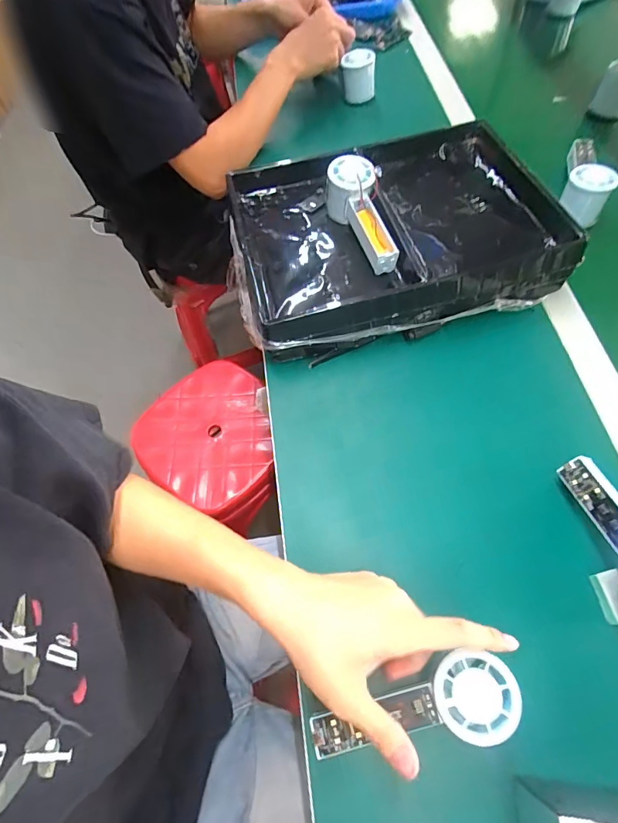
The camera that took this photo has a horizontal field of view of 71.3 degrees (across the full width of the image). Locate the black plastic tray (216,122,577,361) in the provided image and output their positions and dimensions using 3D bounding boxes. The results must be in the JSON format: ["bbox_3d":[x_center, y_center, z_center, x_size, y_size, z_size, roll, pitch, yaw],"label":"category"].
[{"bbox_3d":[0.097,-0.234,0.553,0.396,0.069,0.294,-13,63,-3],"label":"black plastic tray"}]

